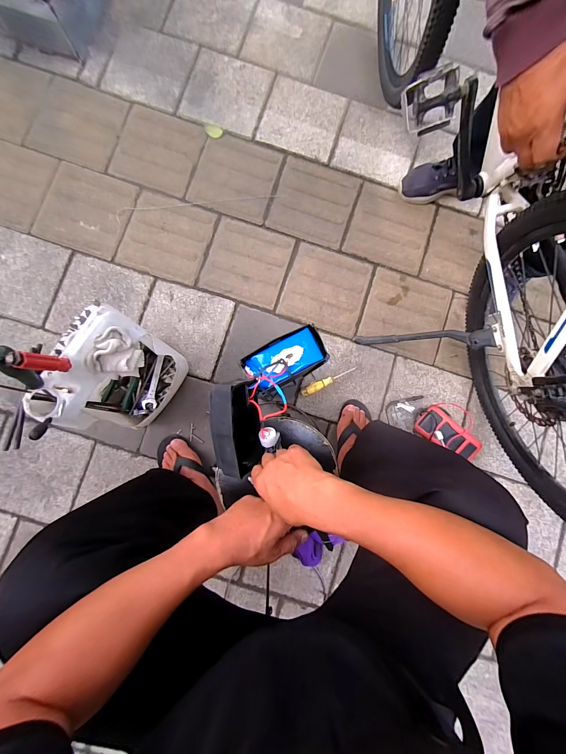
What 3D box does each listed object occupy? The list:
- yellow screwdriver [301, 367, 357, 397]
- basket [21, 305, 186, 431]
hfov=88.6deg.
[{"bbox_3d":[0.135,0.009,0.854,0.181,0.026,0.026,-27,88,-5],"label":"yellow screwdriver"},{"bbox_3d":[-0.368,-0.004,0.666,0.172,0.357,0.234,36,85,-1],"label":"basket"}]

